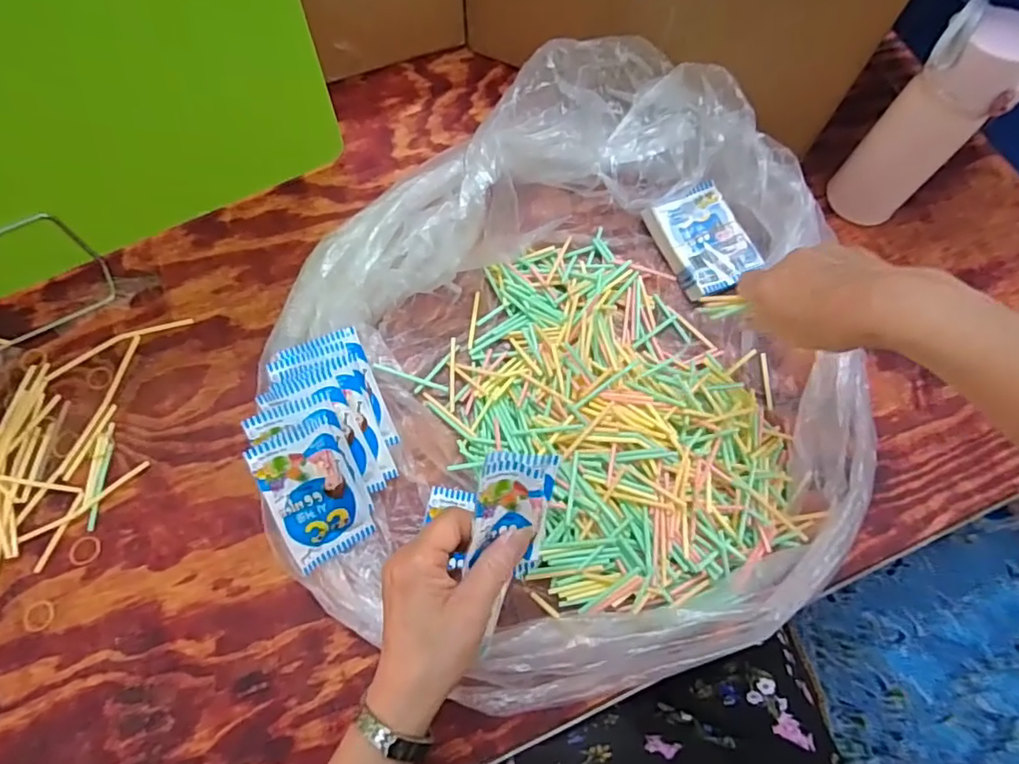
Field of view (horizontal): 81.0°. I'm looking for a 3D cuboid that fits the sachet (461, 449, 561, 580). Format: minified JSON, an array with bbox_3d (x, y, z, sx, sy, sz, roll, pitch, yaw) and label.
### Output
[{"bbox_3d":[0.001,0.079,0.357,0.049,0.013,0.077,8,107,-21],"label":"sachet"}]

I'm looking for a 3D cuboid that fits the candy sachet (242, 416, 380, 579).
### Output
[{"bbox_3d":[-0.145,0.086,0.454,0.066,0.013,0.102,-28,110,-30],"label":"candy sachet"}]

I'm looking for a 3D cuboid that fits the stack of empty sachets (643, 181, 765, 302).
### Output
[{"bbox_3d":[0.185,-0.132,0.570,0.071,0.027,0.103,-23,72,-10],"label":"stack of empty sachets"}]

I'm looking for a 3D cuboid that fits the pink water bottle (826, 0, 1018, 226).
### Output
[{"bbox_3d":[0.364,-0.221,0.527,0.064,0.195,0.075,-33,74,-13],"label":"pink water bottle"}]

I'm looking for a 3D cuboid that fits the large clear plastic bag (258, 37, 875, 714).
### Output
[{"bbox_3d":[0.040,-0.035,0.493,0.478,0.106,0.519,-9,71,-6],"label":"large clear plastic bag"}]

